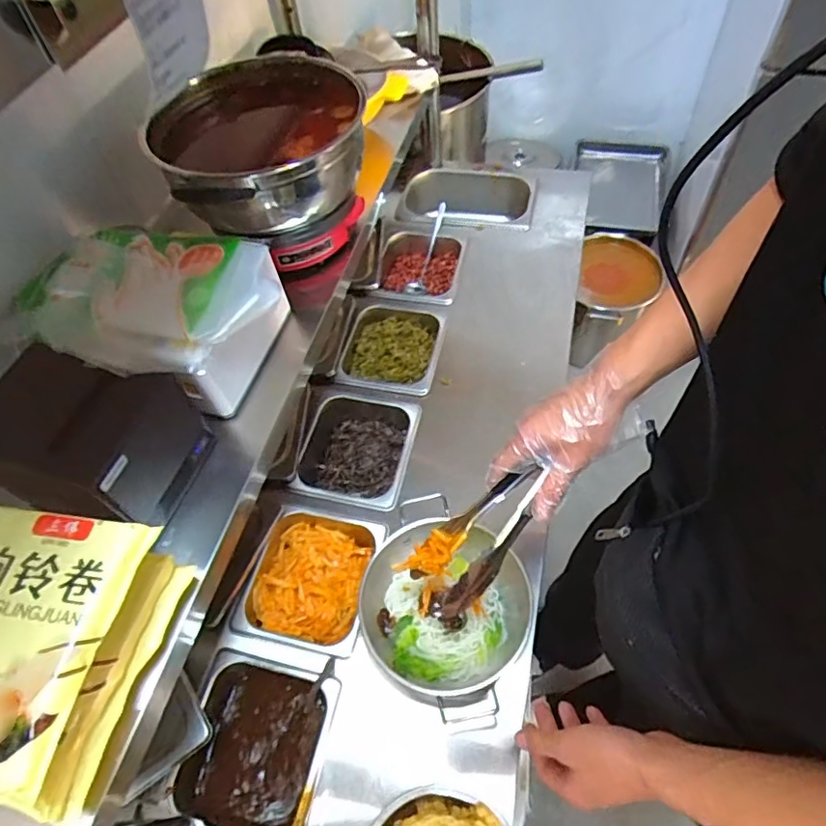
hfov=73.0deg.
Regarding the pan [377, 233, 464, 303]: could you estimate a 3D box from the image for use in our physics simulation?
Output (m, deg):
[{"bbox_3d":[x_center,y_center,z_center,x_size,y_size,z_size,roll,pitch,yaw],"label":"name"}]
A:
[{"bbox_3d":[0.012,-0.258,1.027,0.158,0.071,0.172,8,58,11],"label":"pan"}]

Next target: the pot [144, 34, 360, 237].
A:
[{"bbox_3d":[-0.168,-0.310,0.653,0.237,0.104,0.233,-2,56,4],"label":"pot"}]

